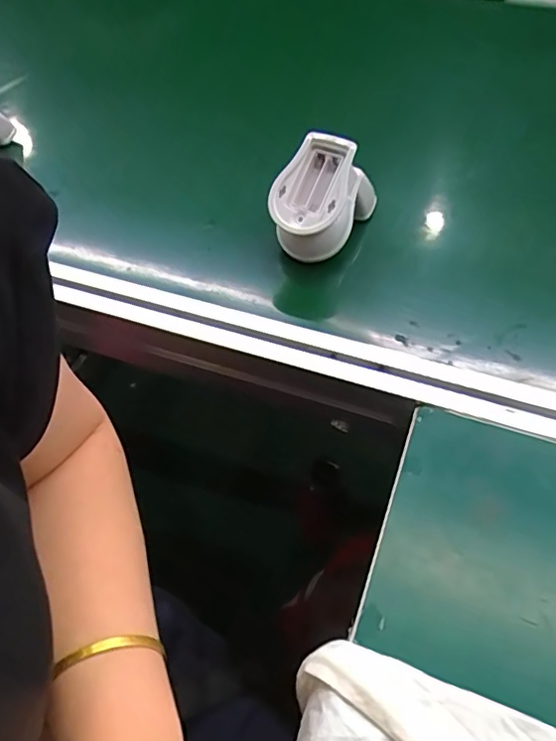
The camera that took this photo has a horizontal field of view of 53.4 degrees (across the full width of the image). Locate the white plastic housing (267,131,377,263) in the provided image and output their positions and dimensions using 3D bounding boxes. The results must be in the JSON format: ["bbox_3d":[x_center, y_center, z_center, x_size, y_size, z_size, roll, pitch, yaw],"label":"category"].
[{"bbox_3d":[0.038,-0.142,0.481,0.065,0.089,0.093,26,83,18],"label":"white plastic housing"}]

